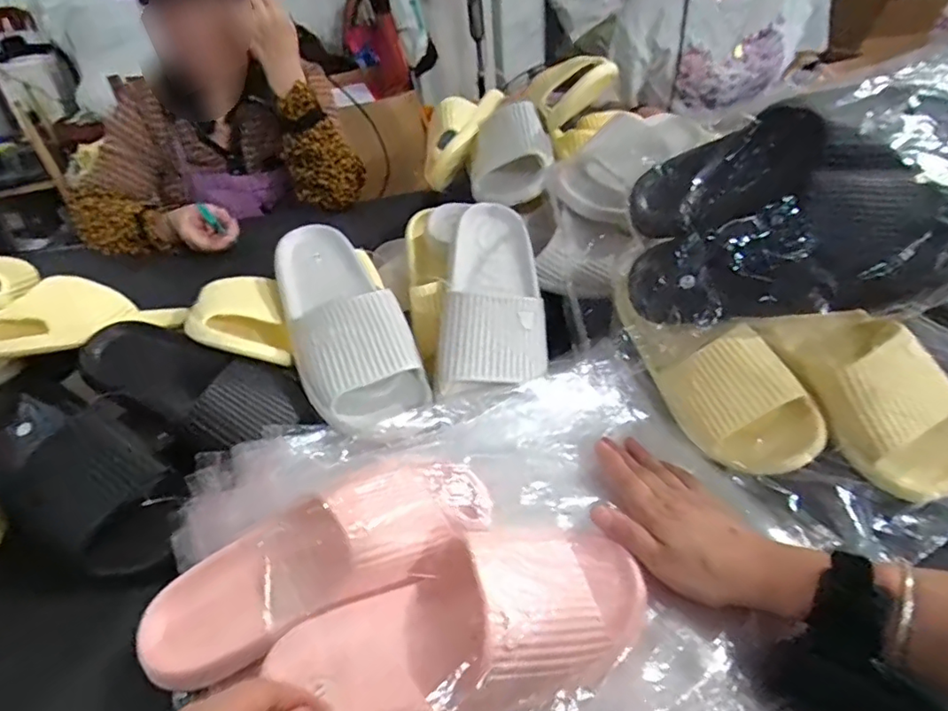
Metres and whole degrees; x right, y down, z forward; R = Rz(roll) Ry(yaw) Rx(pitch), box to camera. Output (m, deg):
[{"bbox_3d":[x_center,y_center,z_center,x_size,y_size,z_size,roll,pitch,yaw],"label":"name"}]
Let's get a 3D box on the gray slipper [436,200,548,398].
[{"bbox_3d":[0.023,-0.071,0.581,0.105,0.069,0.225,0,56,7],"label":"gray slipper"}]

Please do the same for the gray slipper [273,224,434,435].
[{"bbox_3d":[-0.133,-0.038,0.570,0.110,0.071,0.260,-21,63,-20],"label":"gray slipper"}]

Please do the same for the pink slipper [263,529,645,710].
[{"bbox_3d":[-0.005,0.174,0.369,0.241,0.067,0.107,-15,39,-5],"label":"pink slipper"}]

